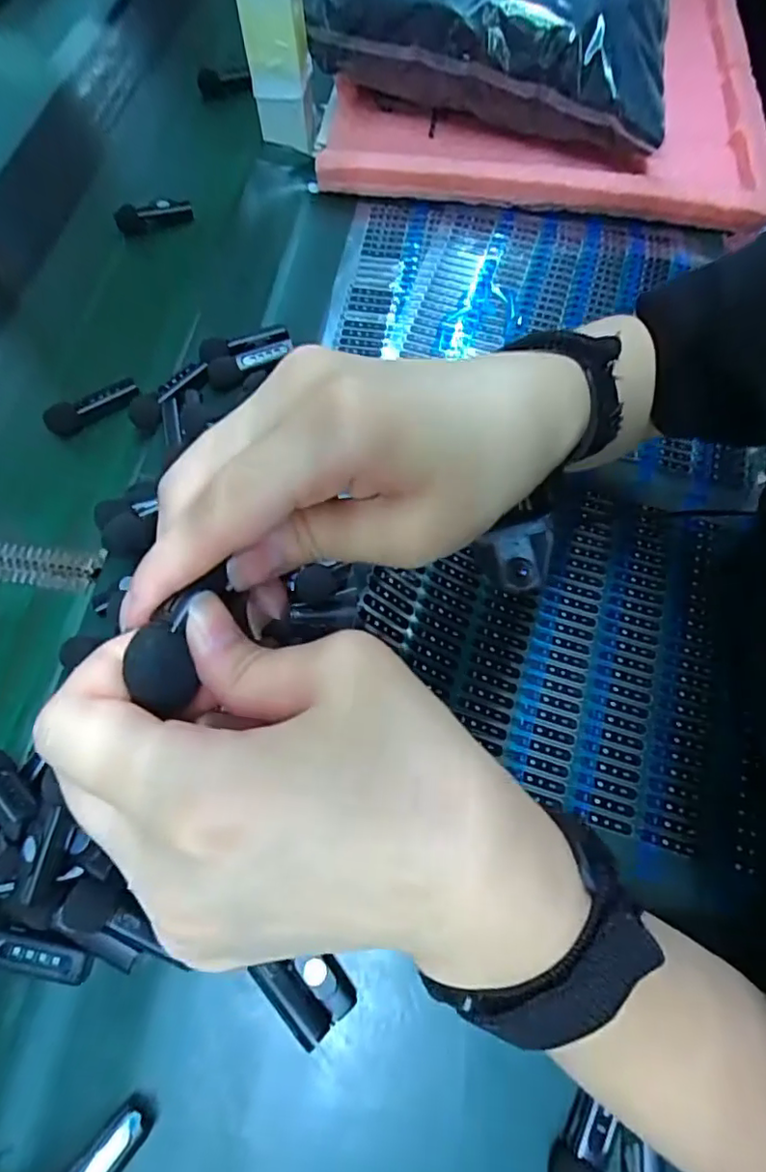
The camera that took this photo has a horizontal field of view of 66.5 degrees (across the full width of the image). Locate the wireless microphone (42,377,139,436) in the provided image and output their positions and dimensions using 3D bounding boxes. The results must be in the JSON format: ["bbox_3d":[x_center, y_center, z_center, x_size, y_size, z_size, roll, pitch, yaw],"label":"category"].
[{"bbox_3d":[-0.202,-0.125,0.407,0.063,0.019,0.026,-40,73,-17],"label":"wireless microphone"}]

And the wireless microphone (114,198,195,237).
[{"bbox_3d":[-0.194,-0.313,0.493,0.063,0.023,0.015,-17,68,-9],"label":"wireless microphone"}]

